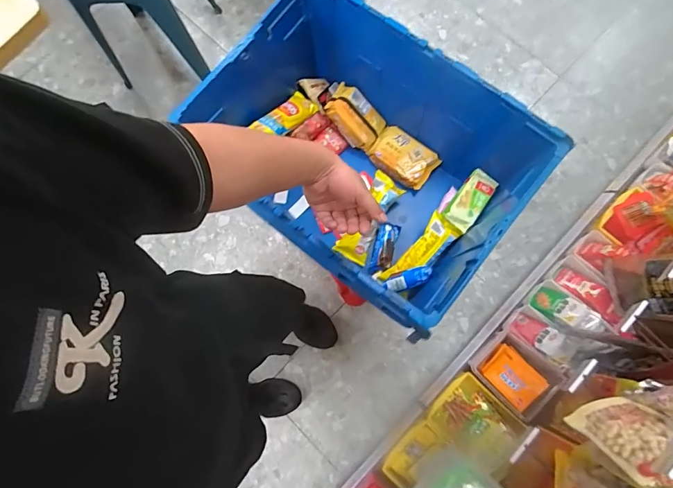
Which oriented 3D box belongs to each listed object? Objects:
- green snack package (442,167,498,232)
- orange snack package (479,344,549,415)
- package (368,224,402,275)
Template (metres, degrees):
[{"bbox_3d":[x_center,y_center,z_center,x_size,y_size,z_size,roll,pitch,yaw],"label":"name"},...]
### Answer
[{"bbox_3d":[0.290,-0.097,0.841,0.062,0.024,0.139,35,83,9],"label":"green snack package"},{"bbox_3d":[0.484,0.361,1.065,0.162,0.033,0.114,44,84,10],"label":"orange snack package"},{"bbox_3d":[0.112,0.011,0.904,0.047,0.031,0.117,15,80,6],"label":"package"}]

